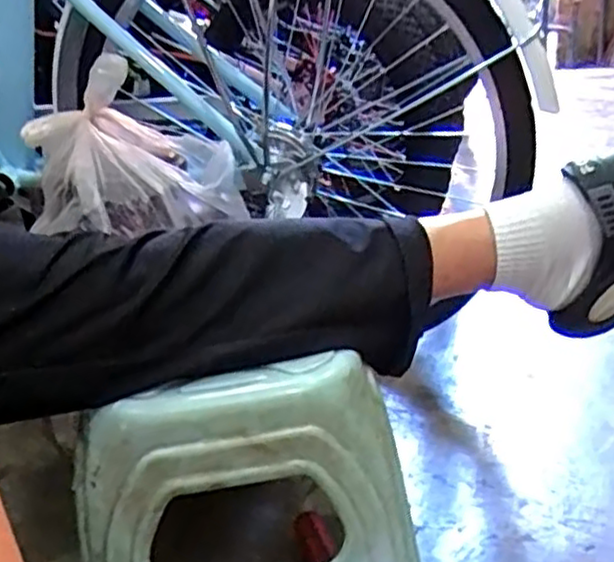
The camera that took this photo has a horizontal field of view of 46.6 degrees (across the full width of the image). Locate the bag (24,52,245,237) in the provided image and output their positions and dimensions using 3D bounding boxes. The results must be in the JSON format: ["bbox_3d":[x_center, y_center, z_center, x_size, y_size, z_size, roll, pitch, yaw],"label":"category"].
[{"bbox_3d":[-0.173,-0.135,0.734,0.192,0.148,0.137,-19,27,-27],"label":"bag"}]

